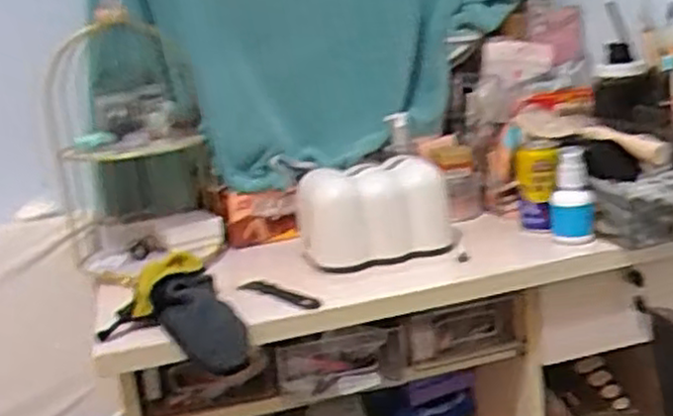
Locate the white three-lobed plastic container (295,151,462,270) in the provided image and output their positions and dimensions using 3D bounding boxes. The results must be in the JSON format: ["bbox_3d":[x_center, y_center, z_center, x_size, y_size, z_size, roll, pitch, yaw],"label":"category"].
[{"bbox_3d":[0.050,0.007,0.941,0.188,0.108,0.085,-8,14,-6],"label":"white three-lobed plastic container"}]

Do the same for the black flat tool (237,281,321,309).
[{"bbox_3d":[-0.067,0.101,0.863,0.019,0.012,0.133,-18,21,-40],"label":"black flat tool"}]

